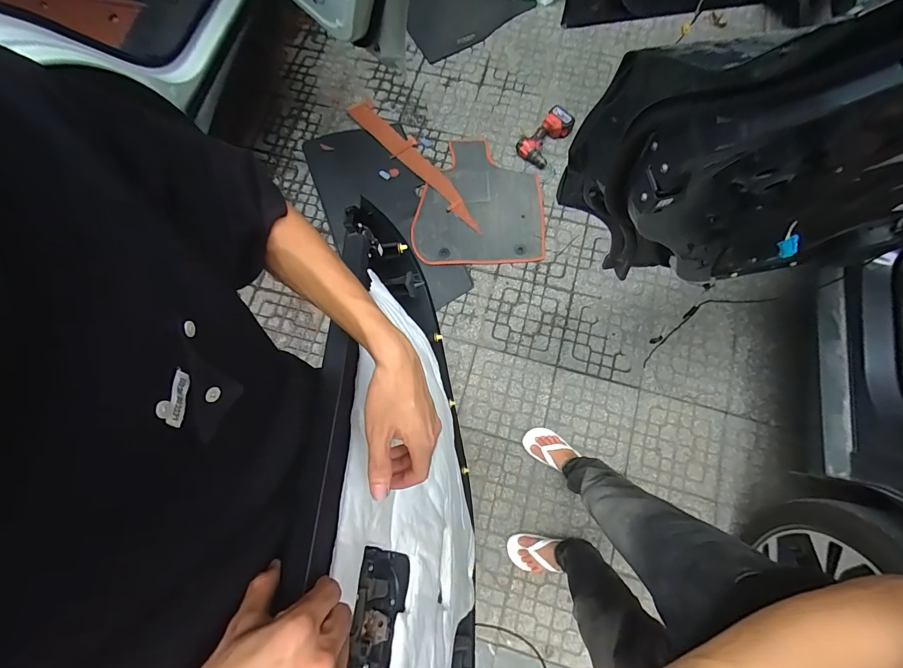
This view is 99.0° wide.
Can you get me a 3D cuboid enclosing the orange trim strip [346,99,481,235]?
[{"bbox_3d":[-0.149,-0.726,1.644,0.119,0.033,0.819,-40,80,-10],"label":"orange trim strip"}]

